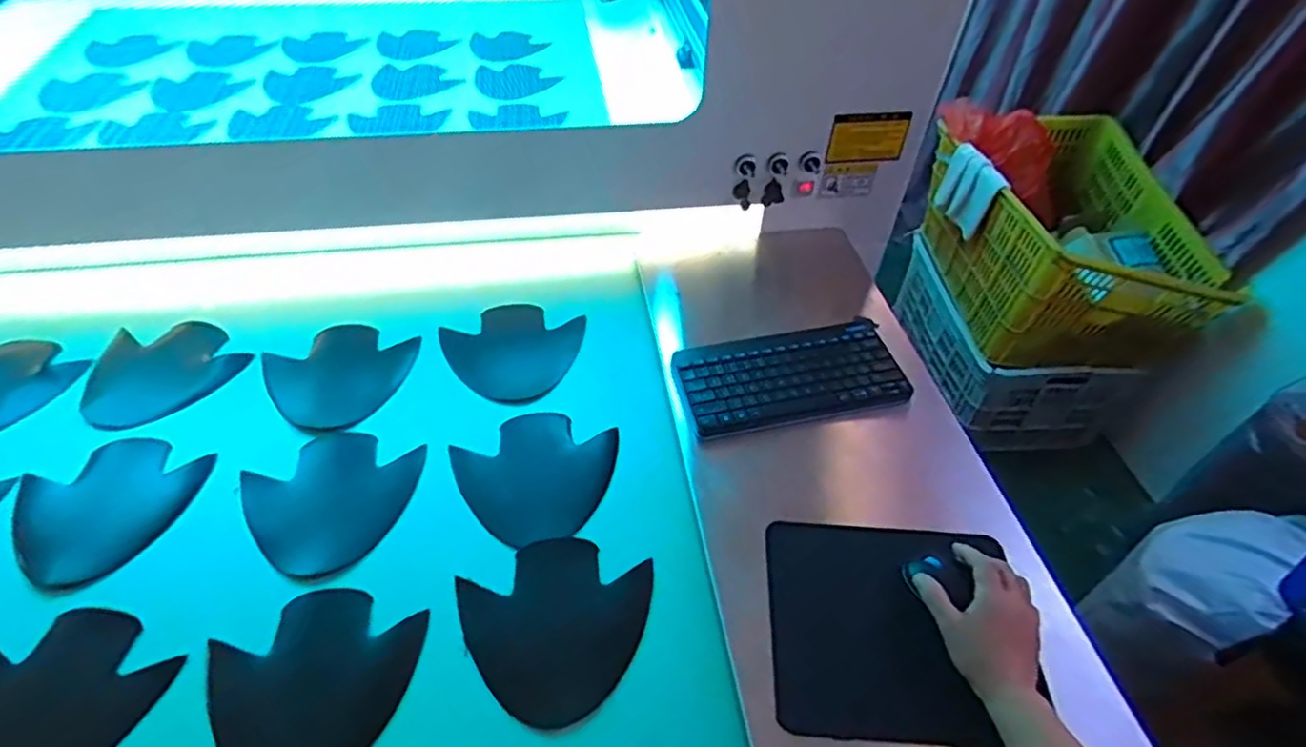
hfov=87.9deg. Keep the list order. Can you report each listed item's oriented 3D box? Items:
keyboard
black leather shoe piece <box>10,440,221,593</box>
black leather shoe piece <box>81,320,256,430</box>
[{"bbox_3d":[0.173,-0.001,0.864,0.282,0.028,0.140,-8,48,-12],"label":"keyboard"},{"bbox_3d":[-0.621,0.143,0.757,0.170,0.004,0.177,17,48,13],"label":"black leather shoe piece"},{"bbox_3d":[-0.658,-0.009,0.897,0.193,0.010,0.180,1,47,-1],"label":"black leather shoe piece"}]

